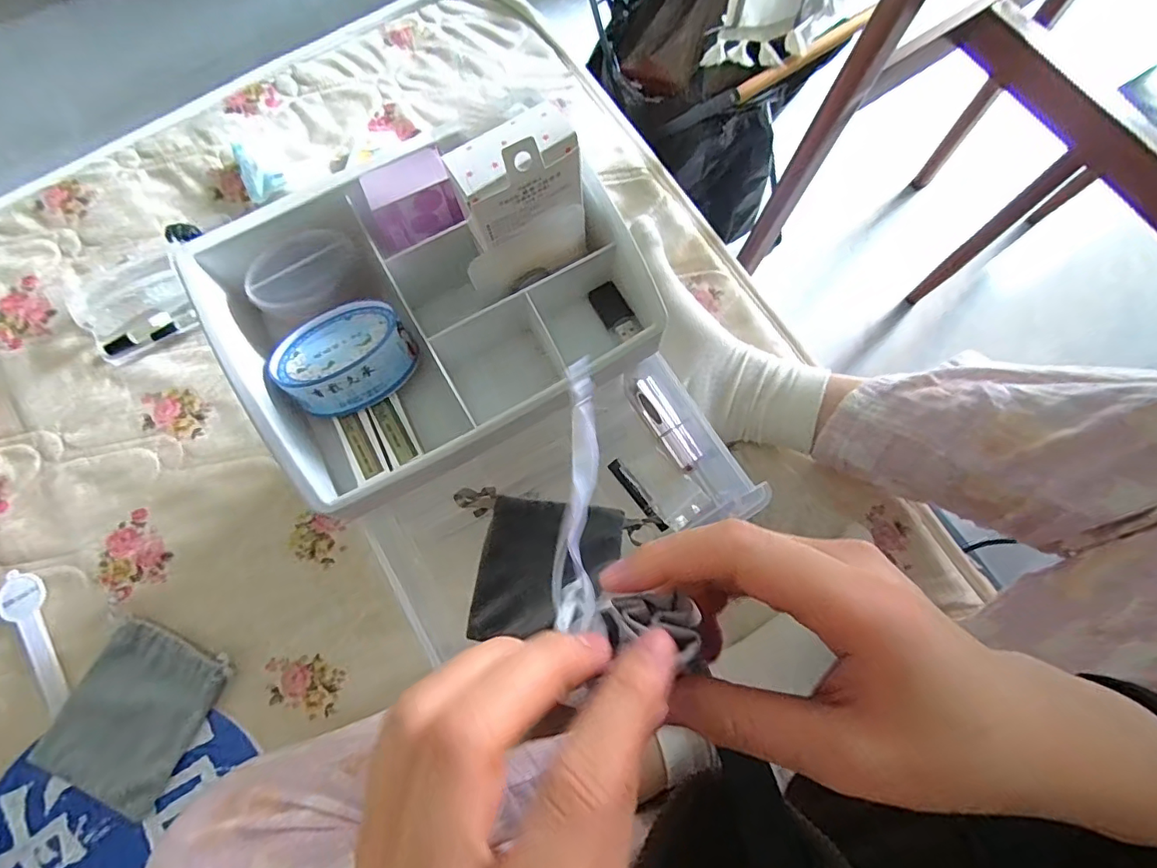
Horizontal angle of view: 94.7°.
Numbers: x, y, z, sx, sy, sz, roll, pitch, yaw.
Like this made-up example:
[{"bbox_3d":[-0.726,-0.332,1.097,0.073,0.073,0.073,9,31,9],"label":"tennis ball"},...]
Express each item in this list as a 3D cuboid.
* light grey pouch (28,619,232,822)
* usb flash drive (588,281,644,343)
[{"bbox_3d":[-0.395,0.248,0.474,0.117,0.014,0.141,25,78,6],"label":"light grey pouch"},{"bbox_3d":[0.024,-0.079,0.346,0.019,0.007,0.040,-30,78,-7],"label":"usb flash drive"}]

